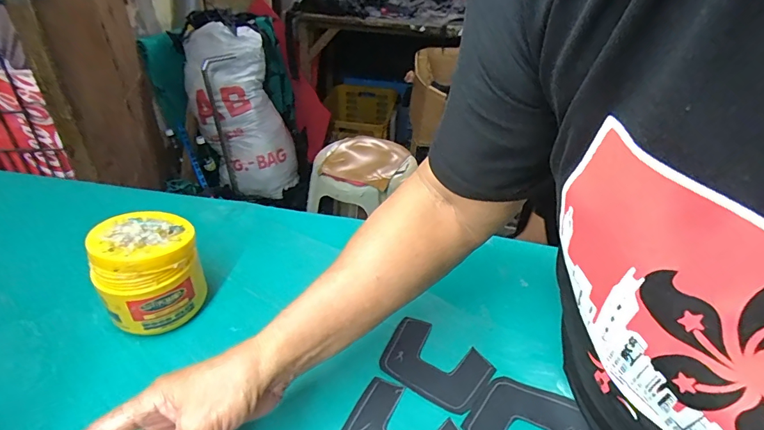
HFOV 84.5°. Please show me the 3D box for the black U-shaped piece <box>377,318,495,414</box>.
[{"bbox_3d":[0.053,0.150,0.424,0.102,0.006,0.074,26,46,22],"label":"black U-shaped piece"}]

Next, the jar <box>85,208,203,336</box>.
[{"bbox_3d":[-0.238,0.058,0.435,0.089,0.101,0.088,3,35,-2],"label":"jar"}]

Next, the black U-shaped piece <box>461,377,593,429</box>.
[{"bbox_3d":[0.134,0.186,0.373,0.107,0.011,0.077,19,38,20],"label":"black U-shaped piece"}]

